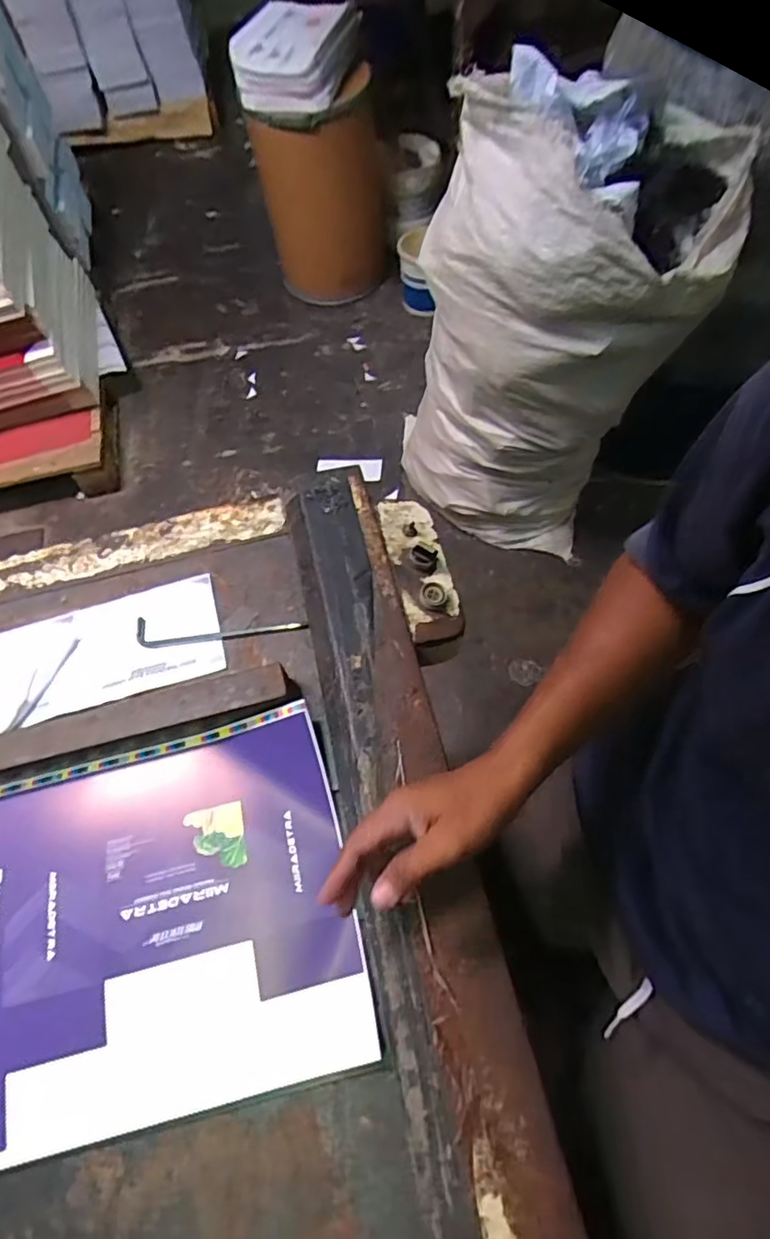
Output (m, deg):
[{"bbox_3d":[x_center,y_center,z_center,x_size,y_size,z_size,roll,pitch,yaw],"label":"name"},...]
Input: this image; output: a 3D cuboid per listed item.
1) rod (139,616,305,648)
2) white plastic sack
[{"bbox_3d":[-0.176,0.016,0.630,0.183,0.008,0.031,2,65,3],"label":"rod"},{"bbox_3d":[0.307,-0.525,1.216,0.520,0.837,0.342,21,67,12],"label":"white plastic sack"}]

